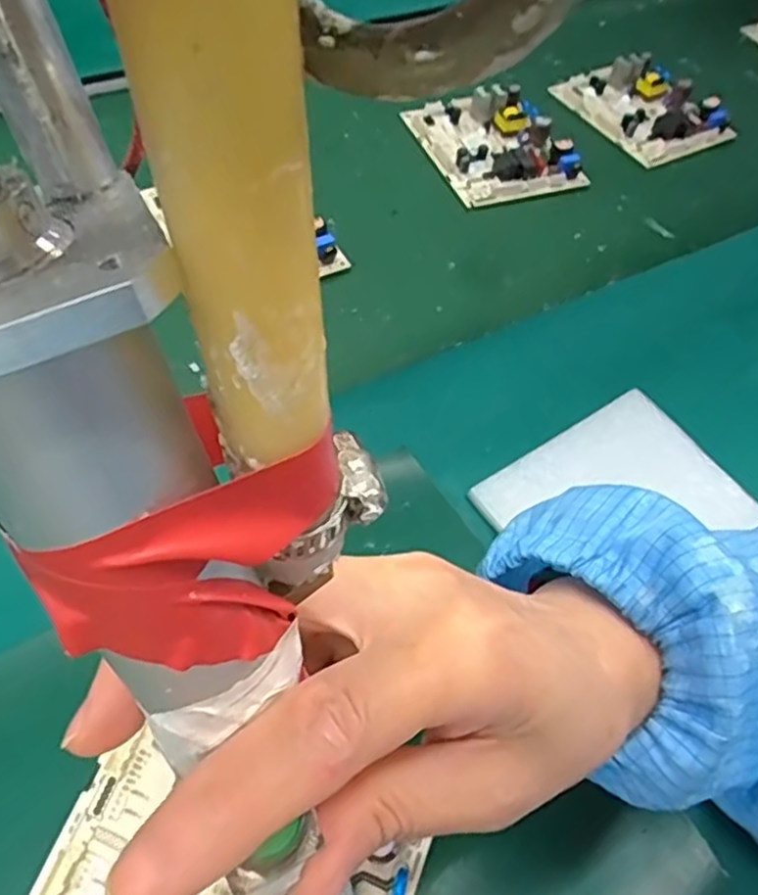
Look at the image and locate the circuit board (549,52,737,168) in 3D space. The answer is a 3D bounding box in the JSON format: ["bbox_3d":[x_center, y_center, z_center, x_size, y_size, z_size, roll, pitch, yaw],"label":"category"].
[{"bbox_3d":[0.259,-0.334,0.678,0.109,0.035,0.138,-26,62,-23],"label":"circuit board"}]

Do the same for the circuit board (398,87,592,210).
[{"bbox_3d":[0.102,-0.273,0.616,0.110,0.030,0.137,-15,58,-17],"label":"circuit board"}]

